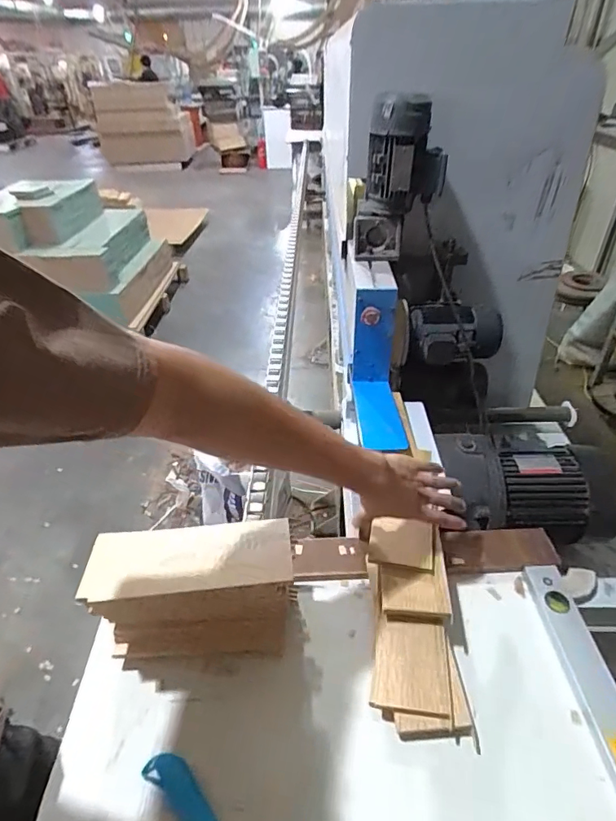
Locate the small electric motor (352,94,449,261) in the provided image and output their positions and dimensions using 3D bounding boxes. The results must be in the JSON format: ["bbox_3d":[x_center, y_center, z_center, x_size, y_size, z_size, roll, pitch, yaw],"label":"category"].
[{"bbox_3d":[0.186,-0.455,0.923,0.157,0.273,0.126,9,39,13],"label":"small electric motor"}]

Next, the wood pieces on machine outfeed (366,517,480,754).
[{"bbox_3d":[0.142,0.285,0.626,0.114,0.037,0.264,0,55,1],"label":"wood pieces on machine outfeed"}]

